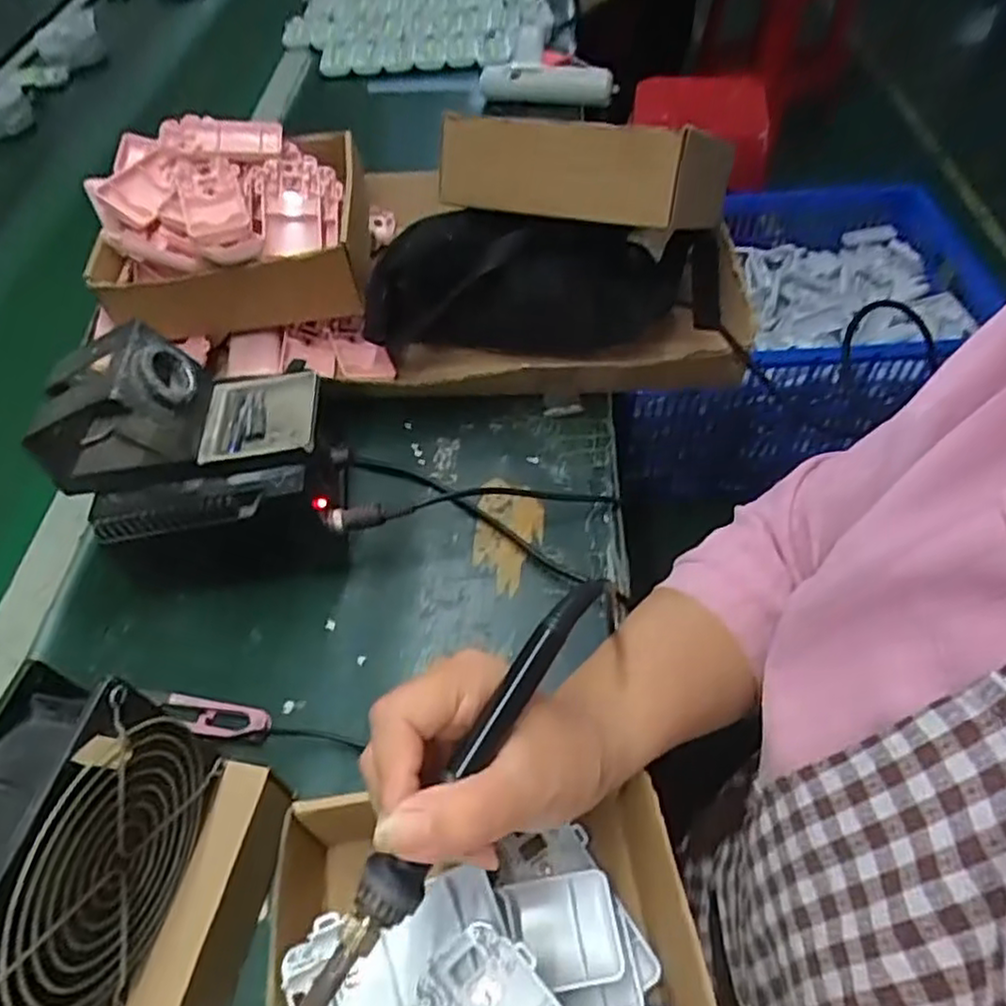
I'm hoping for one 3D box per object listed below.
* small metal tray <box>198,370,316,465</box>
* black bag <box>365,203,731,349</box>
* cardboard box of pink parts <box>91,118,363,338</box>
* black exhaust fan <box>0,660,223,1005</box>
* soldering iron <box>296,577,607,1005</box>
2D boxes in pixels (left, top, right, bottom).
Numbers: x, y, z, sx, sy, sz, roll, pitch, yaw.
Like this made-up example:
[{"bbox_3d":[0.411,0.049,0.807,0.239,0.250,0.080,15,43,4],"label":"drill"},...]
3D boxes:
[{"bbox_3d":[-0.156,-0.057,0.459,0.070,0.012,0.078,-6,52,-2],"label":"small metal tray"},{"bbox_3d":[0.049,-0.196,0.628,0.332,0.129,0.081,-7,51,-19],"label":"black bag"},{"bbox_3d":[-0.234,-0.244,0.618,0.221,0.106,0.183,-11,52,-5],"label":"cardboard box of pink parts"},{"bbox_3d":[-0.178,0.145,0.290,0.044,0.114,0.117,8,53,9],"label":"black exhaust fan"},{"bbox_3d":[-0.020,0.107,0.253,0.017,0.015,0.206,27,66,22],"label":"soldering iron"}]

